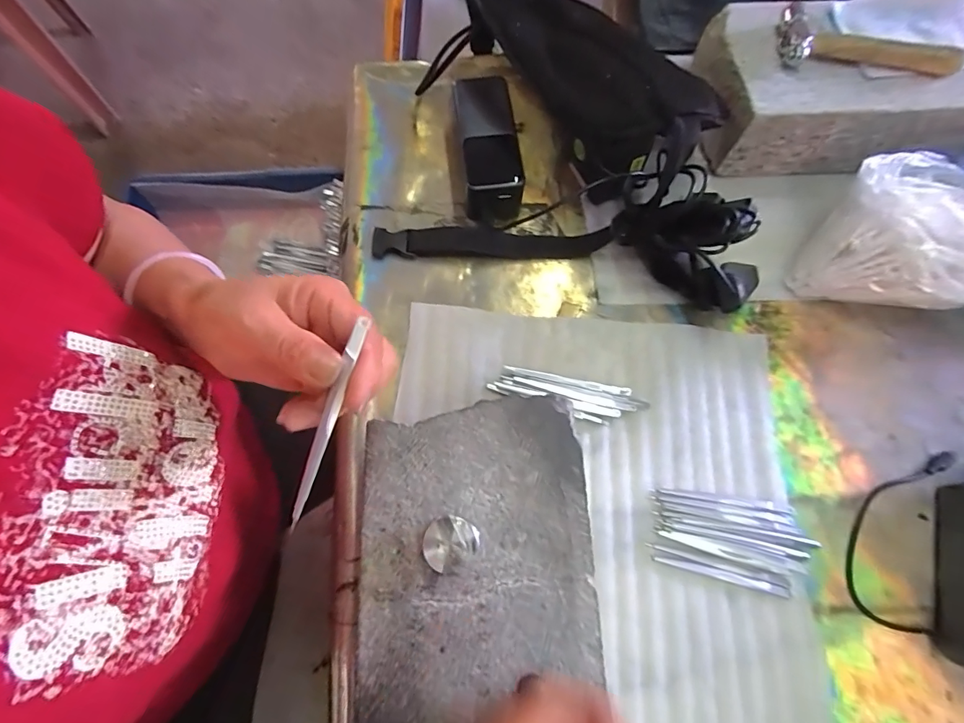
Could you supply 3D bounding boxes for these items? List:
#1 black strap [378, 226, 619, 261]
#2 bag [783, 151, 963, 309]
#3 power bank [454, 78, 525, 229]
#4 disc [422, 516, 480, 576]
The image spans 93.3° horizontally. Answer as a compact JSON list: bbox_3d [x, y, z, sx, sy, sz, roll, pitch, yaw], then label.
[{"bbox_3d":[0.008,-0.111,0.424,0.215,0.015,0.029,-1,71,-2],"label":"black strap"},{"bbox_3d":[0.376,-0.108,0.396,0.143,0.096,0.133,26,72,7],"label":"bag"},{"bbox_3d":[0.006,-0.202,0.437,0.051,0.048,0.140,-6,71,-4],"label":"power bank"},{"bbox_3d":[-0.019,0.115,0.287,0.033,0.026,0.032,1,71,-2],"label":"disc"}]

